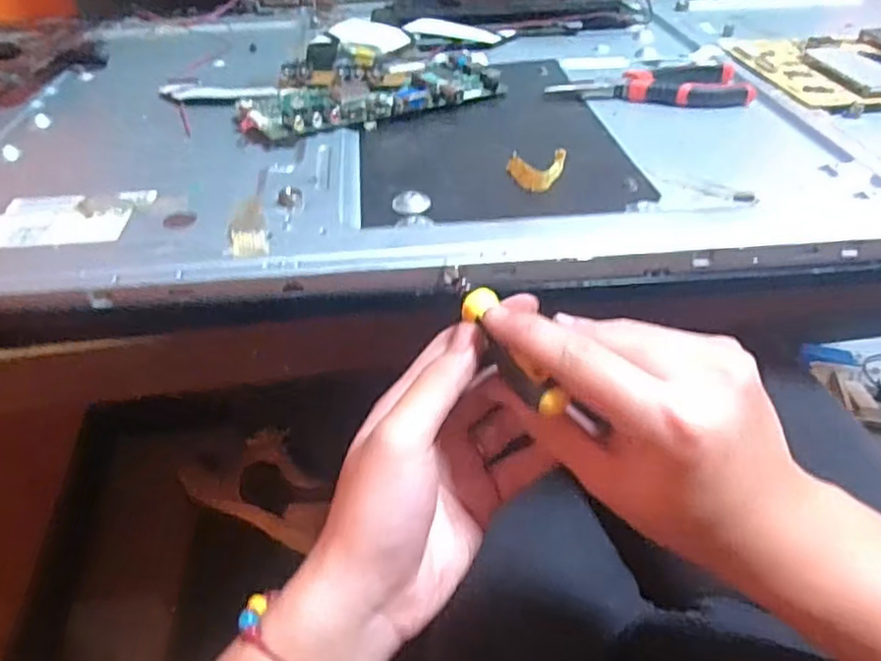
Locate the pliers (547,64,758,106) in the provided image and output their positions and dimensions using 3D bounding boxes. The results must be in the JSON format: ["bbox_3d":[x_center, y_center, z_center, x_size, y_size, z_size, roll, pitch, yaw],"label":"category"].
[{"bbox_3d":[0.167,-0.199,0.535,0.157,0.018,0.062,-1,40,-1],"label":"pliers"}]

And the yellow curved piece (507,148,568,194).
[{"bbox_3d":[0.062,-0.102,0.424,0.036,0.015,0.029,0,40,1],"label":"yellow curved piece"}]

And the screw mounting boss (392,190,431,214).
[{"bbox_3d":[-0.018,-0.078,0.402,0.022,0.005,0.017,5,40,7],"label":"screw mounting boss"}]

